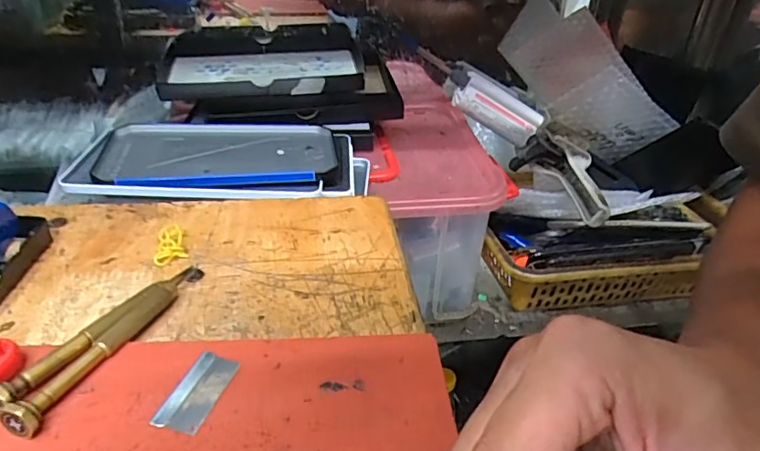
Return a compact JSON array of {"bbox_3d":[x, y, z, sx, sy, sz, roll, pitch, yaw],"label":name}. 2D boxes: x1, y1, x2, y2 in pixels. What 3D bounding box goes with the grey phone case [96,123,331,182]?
[{"bbox_3d":[-0.129,-0.065,0.437,0.181,0.012,0.093,-7,34,-16],"label":"grey phone case"}]

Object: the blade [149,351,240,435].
[{"bbox_3d":[-0.074,0.067,0.217,0.019,0.004,0.037,16,37,9],"label":"blade"}]

